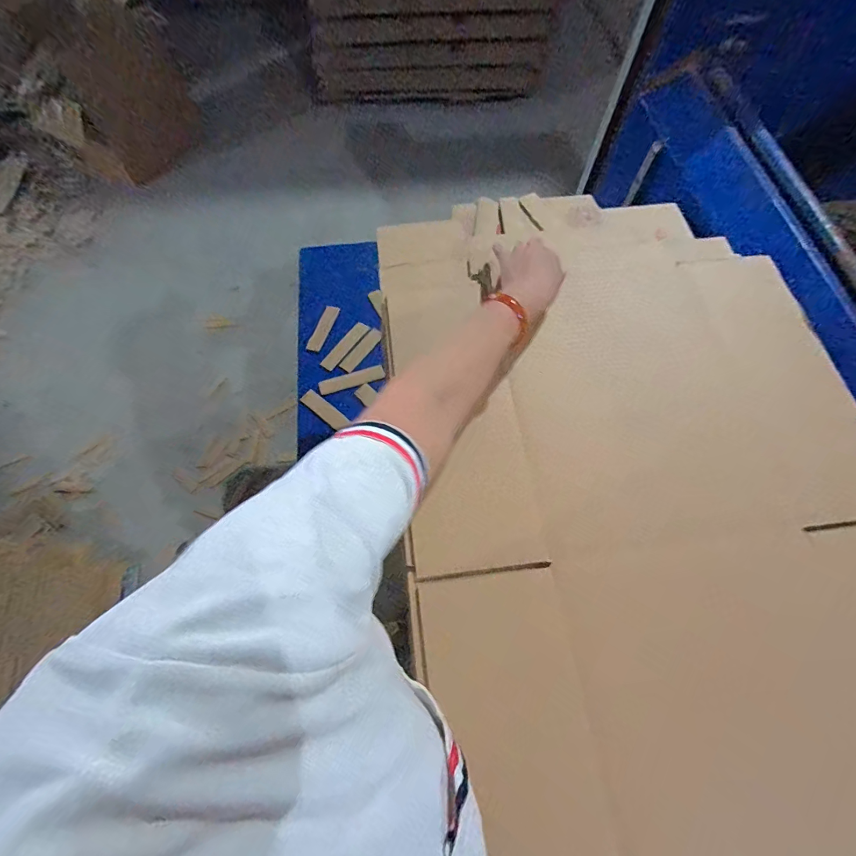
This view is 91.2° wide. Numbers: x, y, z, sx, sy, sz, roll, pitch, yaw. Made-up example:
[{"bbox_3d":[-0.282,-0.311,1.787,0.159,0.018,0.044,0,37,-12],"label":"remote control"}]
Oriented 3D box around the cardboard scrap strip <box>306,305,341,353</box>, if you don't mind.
[{"bbox_3d":[-0.277,-0.263,1.112,0.034,0.011,0.130,26,89,-17],"label":"cardboard scrap strip"}]

